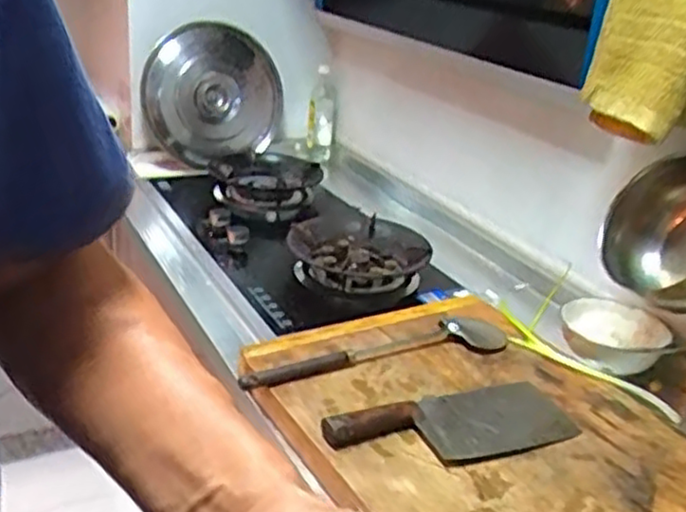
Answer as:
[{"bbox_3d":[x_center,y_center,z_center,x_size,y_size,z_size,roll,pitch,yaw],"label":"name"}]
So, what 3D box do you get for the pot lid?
[{"bbox_3d":[-0.294,-0.359,1.656,0.319,0.317,0.094,34,-14,-15],"label":"pot lid"}]

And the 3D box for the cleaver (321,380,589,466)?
[{"bbox_3d":[0.127,0.184,0.816,0.299,0.030,0.116,-5,27,-23],"label":"cleaver"}]

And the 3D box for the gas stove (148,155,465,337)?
[{"bbox_3d":[-0.096,-0.052,1.376,0.376,0.098,0.667,-10,29,-30],"label":"gas stove"}]

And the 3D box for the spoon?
[{"bbox_3d":[0.050,0.122,0.965,0.382,0.022,0.082,-6,27,-24],"label":"spoon"}]

